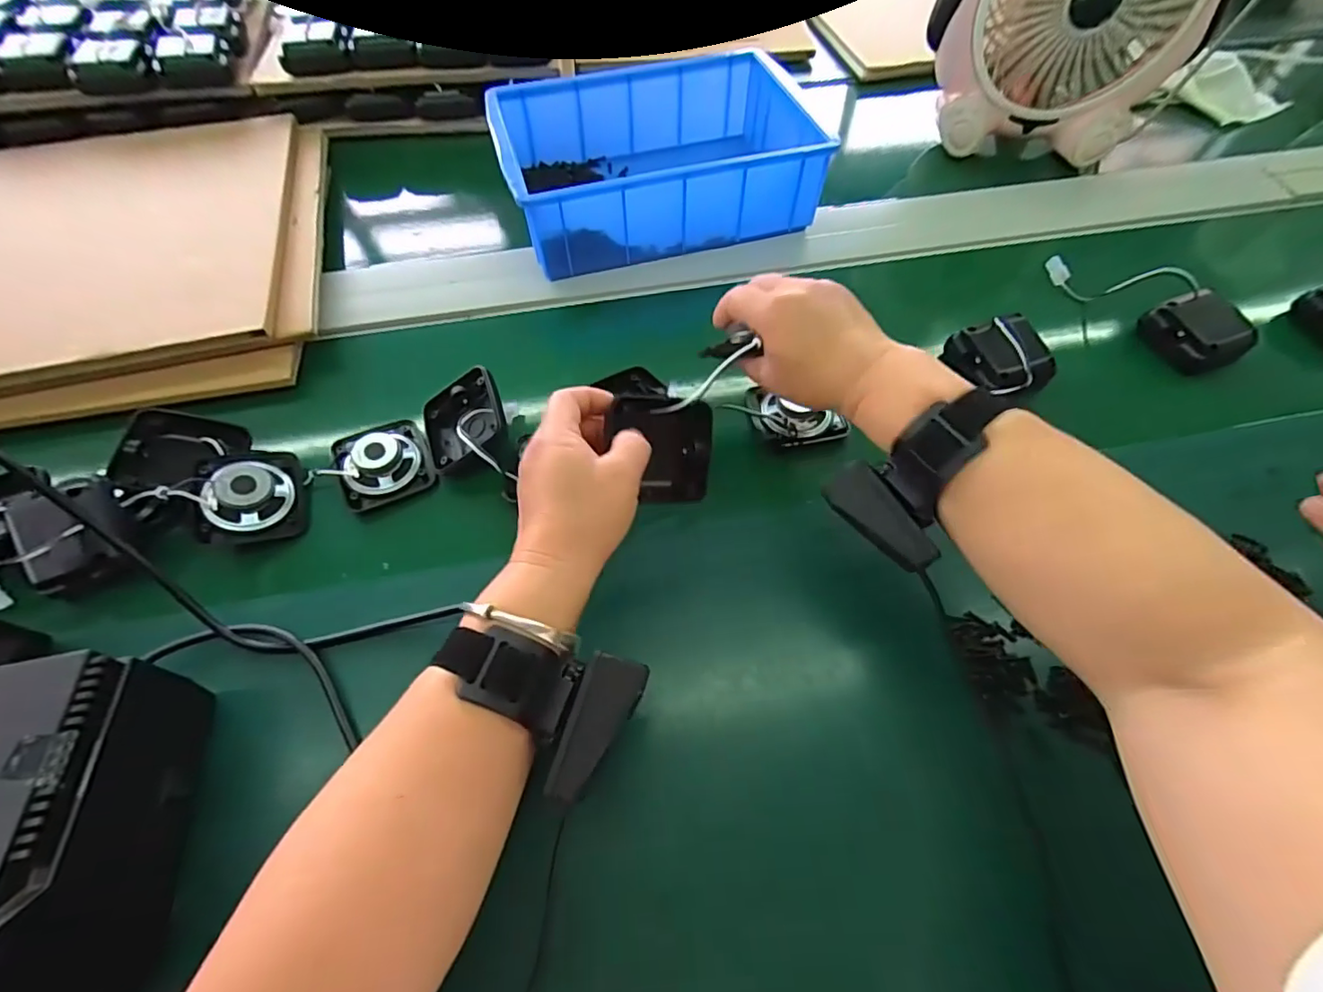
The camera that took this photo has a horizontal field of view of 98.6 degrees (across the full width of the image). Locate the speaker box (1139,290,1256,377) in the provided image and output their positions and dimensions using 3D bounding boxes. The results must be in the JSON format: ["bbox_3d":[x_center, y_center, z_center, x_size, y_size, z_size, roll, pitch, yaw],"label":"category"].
[{"bbox_3d":[0.456,-0.138,0.484,0.064,0.034,0.072,-21,62,-13],"label":"speaker box"}]

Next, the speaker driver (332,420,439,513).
[{"bbox_3d":[-0.213,-0.030,0.432,0.063,0.033,0.064,-24,63,-15],"label":"speaker driver"}]

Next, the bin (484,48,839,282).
[{"bbox_3d":[-0.004,-0.334,0.567,0.292,0.084,0.201,-14,60,-9],"label":"bin"}]

